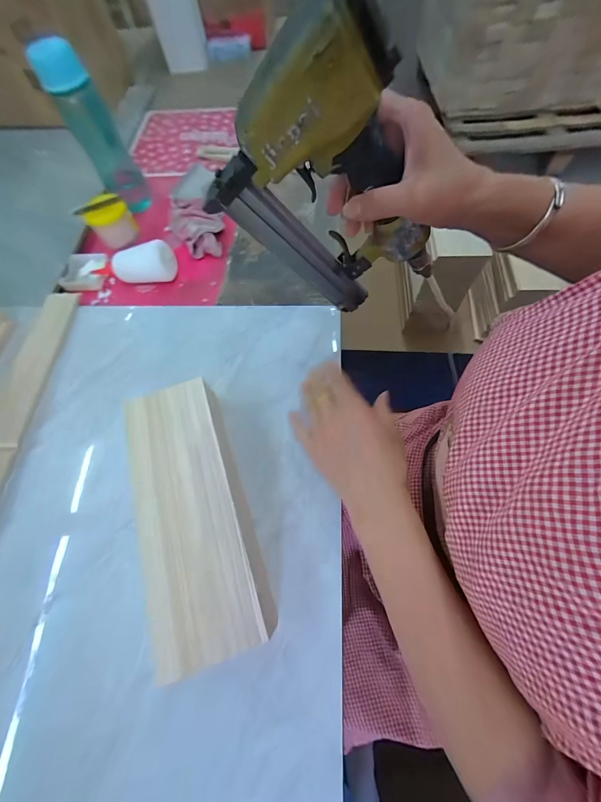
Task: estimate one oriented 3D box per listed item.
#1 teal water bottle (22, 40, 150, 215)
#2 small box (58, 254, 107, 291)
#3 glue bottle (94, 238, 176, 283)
[{"bbox_3d":[-0.365,-0.481,0.538,0.075,0.225,0.076,-21,66,-6],"label":"teal water bottle"},{"bbox_3d":[-0.406,-0.242,0.561,0.076,0.019,0.080,-4,65,1],"label":"small box"},{"bbox_3d":[-0.300,-0.249,0.526,0.158,0.050,0.055,0,65,3],"label":"glue bottle"}]

